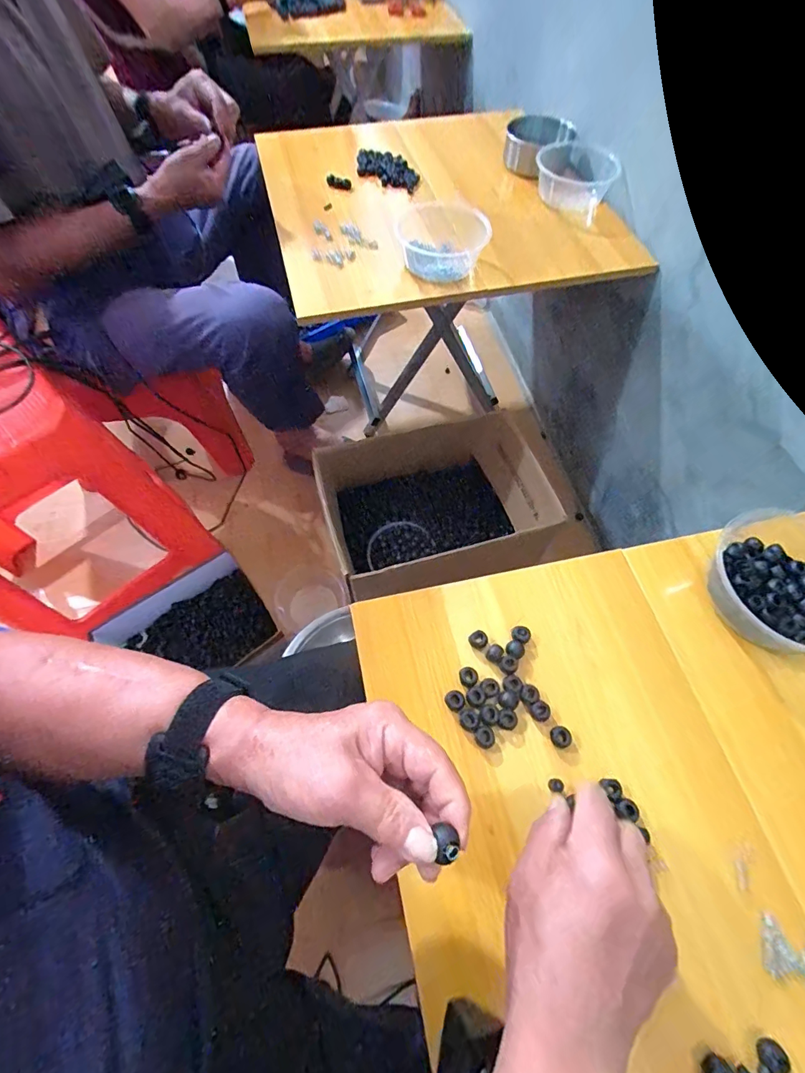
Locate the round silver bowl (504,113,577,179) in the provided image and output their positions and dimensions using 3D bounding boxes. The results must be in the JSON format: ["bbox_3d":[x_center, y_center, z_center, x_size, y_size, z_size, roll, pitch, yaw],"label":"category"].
[{"bbox_3d":[0.250,-0.746,0.853,0.115,0.066,0.098,41,69,18],"label":"round silver bowl"}]

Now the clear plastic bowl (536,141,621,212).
[{"bbox_3d":[0.314,-0.664,0.814,0.139,0.065,0.139,12,63,5],"label":"clear plastic bowl"}]

